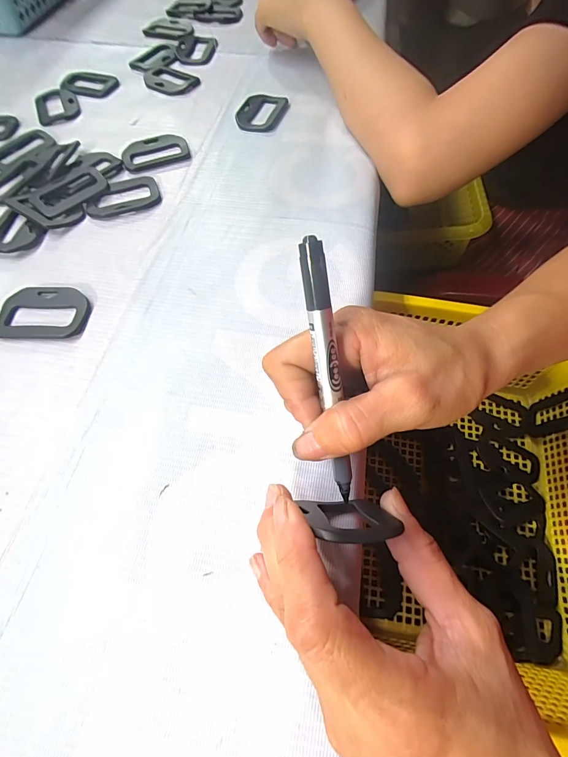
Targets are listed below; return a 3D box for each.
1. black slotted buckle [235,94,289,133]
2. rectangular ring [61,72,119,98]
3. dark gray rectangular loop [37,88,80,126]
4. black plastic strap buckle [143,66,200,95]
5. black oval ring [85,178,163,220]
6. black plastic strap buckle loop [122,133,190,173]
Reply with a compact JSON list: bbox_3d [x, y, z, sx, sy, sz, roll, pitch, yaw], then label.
[{"bbox_3d":[-0.023,-0.268,0.365,0.045,0.006,0.064,13,63,8],"label":"black slotted buckle"},{"bbox_3d":[-0.215,-0.326,0.399,0.058,0.007,0.037,11,63,8],"label":"rectangular ring"},{"bbox_3d":[-0.239,-0.288,0.380,0.040,0.004,0.062,-22,64,-10],"label":"dark gray rectangular loop"},{"bbox_3d":[-0.127,-0.329,0.400,0.070,0.005,0.041,26,66,14],"label":"black plastic strap buckle"},{"bbox_3d":[-0.138,-0.154,0.308,0.061,0.004,0.039,-20,63,-9],"label":"black oval ring"},{"bbox_3d":[-0.120,-0.210,0.337,0.060,0.006,0.042,-25,64,-11],"label":"black plastic strap buckle loop"}]

